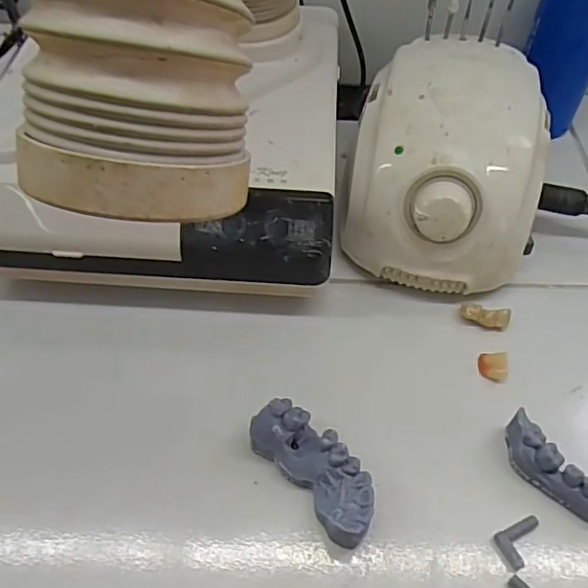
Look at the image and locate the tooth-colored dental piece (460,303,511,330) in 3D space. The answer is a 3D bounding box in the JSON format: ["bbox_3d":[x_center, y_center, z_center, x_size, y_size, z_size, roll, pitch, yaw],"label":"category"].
[{"bbox_3d":[0.104,0.012,0.311,0.027,0.008,0.010,7,54,4],"label":"tooth-colored dental piece"}]

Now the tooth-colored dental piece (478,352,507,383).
[{"bbox_3d":[0.103,0.037,0.293,0.015,0.008,0.013,16,55,11],"label":"tooth-colored dental piece"}]

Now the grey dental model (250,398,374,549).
[{"bbox_3d":[0.010,0.077,0.252,0.027,0.024,0.067,-35,61,-23],"label":"grey dental model"}]

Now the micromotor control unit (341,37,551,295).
[{"bbox_3d":[0.089,-0.074,0.329,0.104,0.083,0.136,9,54,6],"label":"micromotor control unit"}]

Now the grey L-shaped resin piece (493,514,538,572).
[{"bbox_3d":[0.098,0.106,0.244,0.022,0.004,0.016,-21,57,-16],"label":"grey L-shaped resin piece"}]

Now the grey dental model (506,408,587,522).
[{"bbox_3d":[0.122,0.081,0.254,0.062,0.020,0.023,34,60,22],"label":"grey dental model"}]

